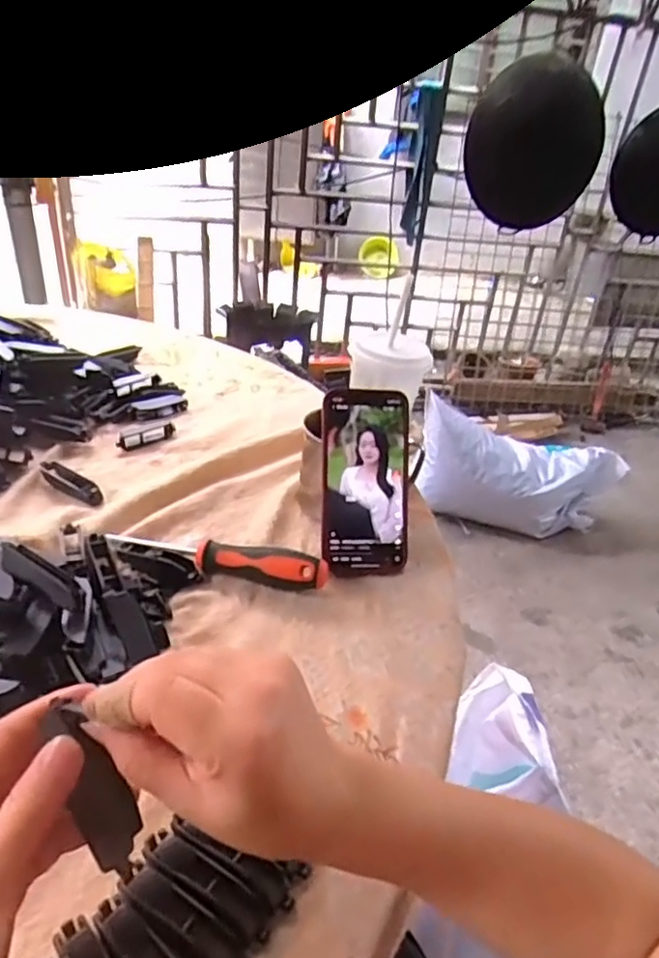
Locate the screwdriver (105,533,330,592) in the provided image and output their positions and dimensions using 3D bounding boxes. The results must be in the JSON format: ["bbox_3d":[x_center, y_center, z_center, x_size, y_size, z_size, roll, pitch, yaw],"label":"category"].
[{"bbox_3d":[-0.093,0.065,0.515,0.183,0.025,0.024,11,34,6],"label":"screwdriver"}]

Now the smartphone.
[{"bbox_3d":[0.032,0.003,0.536,0.076,0.161,0.012,-1,2,-10],"label":"smartphone"}]

